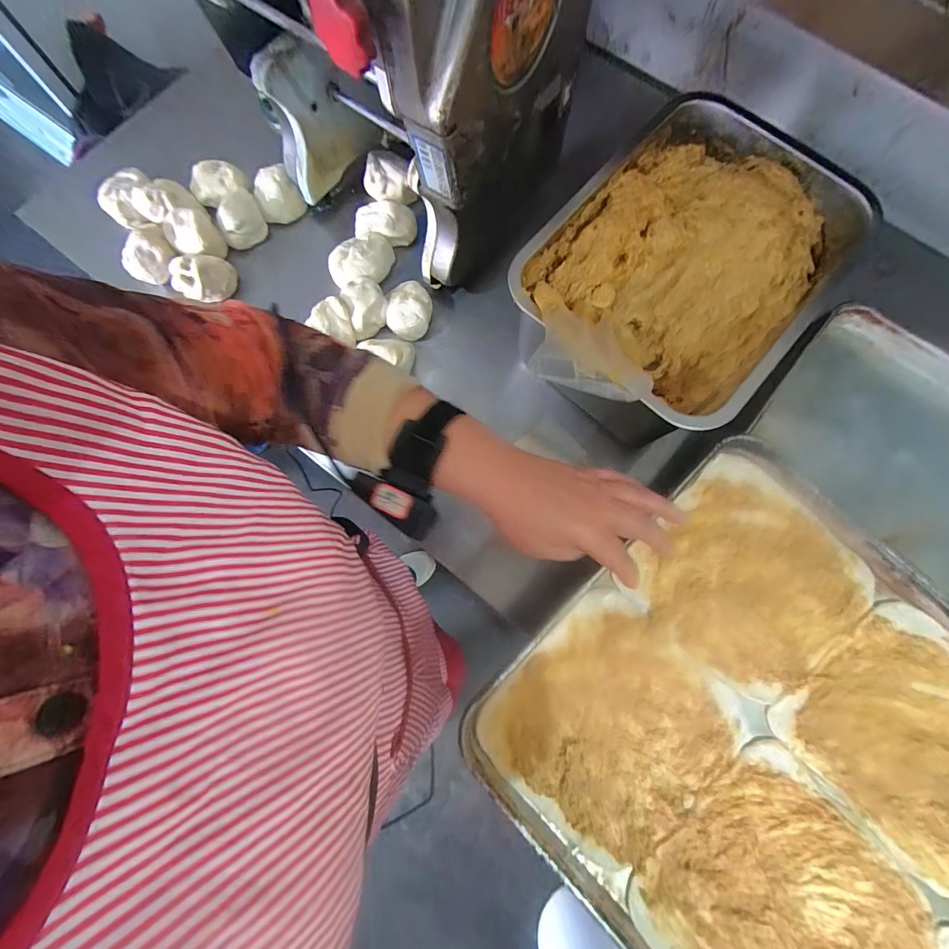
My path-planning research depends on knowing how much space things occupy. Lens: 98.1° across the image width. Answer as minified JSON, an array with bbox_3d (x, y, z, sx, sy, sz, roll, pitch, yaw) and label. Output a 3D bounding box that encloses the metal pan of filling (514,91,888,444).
[{"bbox_3d":[0.222,-0.217,0.485,0.265,0.150,0.379,37,80,7],"label":"metal pan of filling"}]

